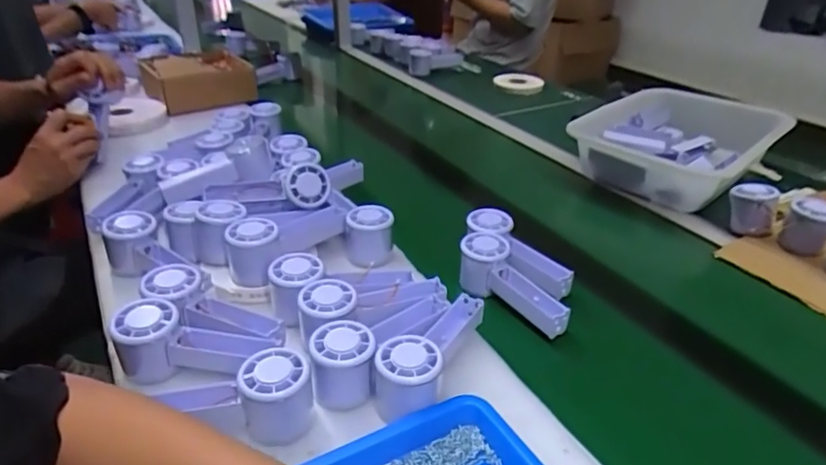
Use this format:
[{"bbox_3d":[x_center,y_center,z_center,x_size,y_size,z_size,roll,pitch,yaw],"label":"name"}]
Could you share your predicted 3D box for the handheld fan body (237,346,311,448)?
[{"bbox_3d":[-0.114,0.139,0.470,0.056,0.061,0.050,-13,34,-22],"label":"handheld fan body"}]

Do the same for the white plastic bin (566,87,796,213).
[{"bbox_3d":[0.447,-0.147,0.937,0.252,0.091,0.331,27,40,36],"label":"white plastic bin"}]

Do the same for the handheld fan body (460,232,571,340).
[{"bbox_3d":[0.115,0.064,0.646,0.048,0.061,0.153,-23,50,-34],"label":"handheld fan body"}]

